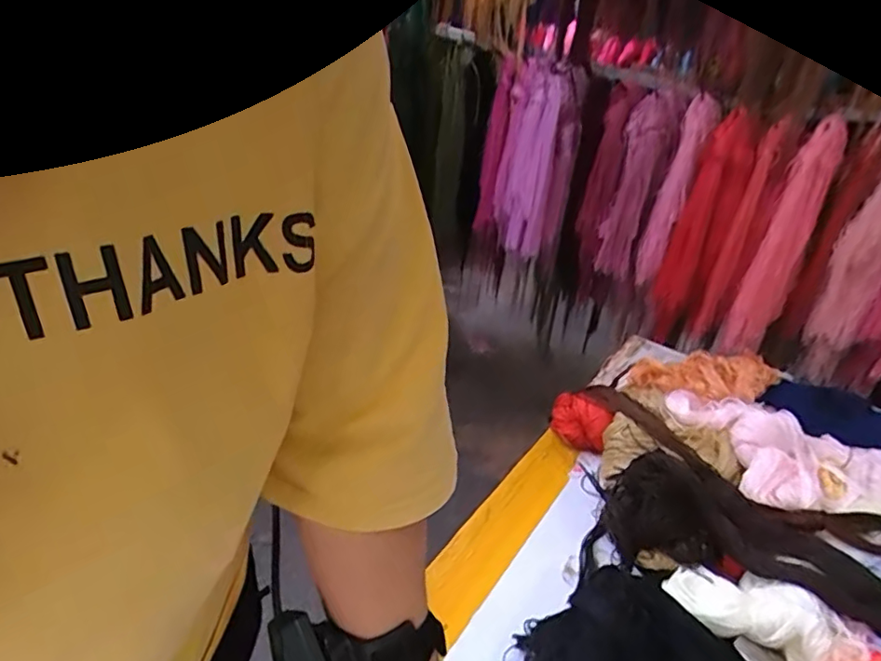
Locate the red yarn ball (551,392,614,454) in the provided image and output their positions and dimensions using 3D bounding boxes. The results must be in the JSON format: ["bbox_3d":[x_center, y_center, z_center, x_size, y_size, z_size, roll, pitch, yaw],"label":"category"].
[{"bbox_3d":[0.179,0.115,0.726,0.069,0.058,0.063,3,32,-2],"label":"red yarn ball"}]

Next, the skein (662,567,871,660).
[{"bbox_3d":[0.281,0.245,0.495,0.144,0.044,0.060,17,34,21],"label":"skein"}]

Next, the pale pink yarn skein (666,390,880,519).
[{"bbox_3d":[0.397,0.146,0.588,0.328,0.053,0.128,25,36,29],"label":"pale pink yarn skein"}]

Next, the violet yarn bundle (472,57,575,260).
[{"bbox_3d":[0.254,-0.516,1.721,0.260,0.515,0.254,8,31,4],"label":"violet yarn bundle"}]

